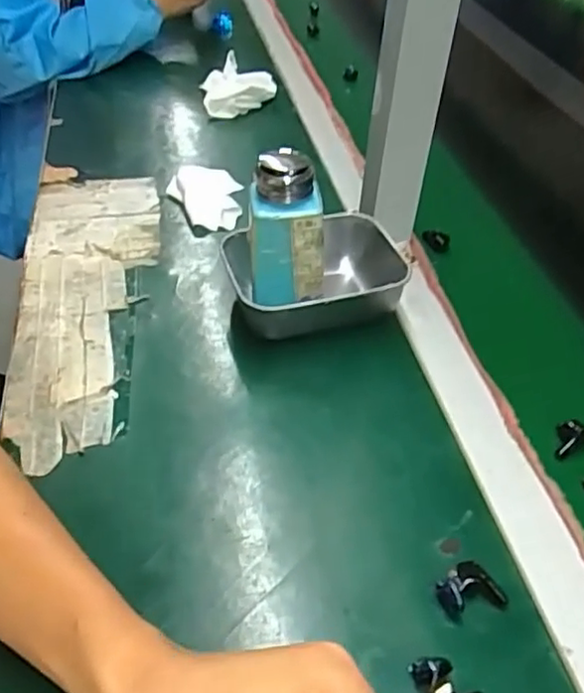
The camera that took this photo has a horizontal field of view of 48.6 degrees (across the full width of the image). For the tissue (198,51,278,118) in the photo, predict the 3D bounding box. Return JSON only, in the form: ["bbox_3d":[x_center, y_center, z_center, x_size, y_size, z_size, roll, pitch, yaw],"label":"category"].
[{"bbox_3d":[-0.069,-0.323,0.812,0.094,0.044,0.083,4,43,2],"label":"tissue"}]

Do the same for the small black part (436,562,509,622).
[{"bbox_3d":[0.097,0.131,0.350,0.034,0.015,0.023,-11,45,-14],"label":"small black part"}]

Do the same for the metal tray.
[{"bbox_3d":[0.023,-0.051,0.513,0.144,0.053,0.105,-12,45,-15],"label":"metal tray"}]

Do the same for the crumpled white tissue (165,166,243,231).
[{"bbox_3d":[-0.085,-0.149,0.636,0.068,0.019,0.097,-6,44,-9],"label":"crumpled white tissue"}]

